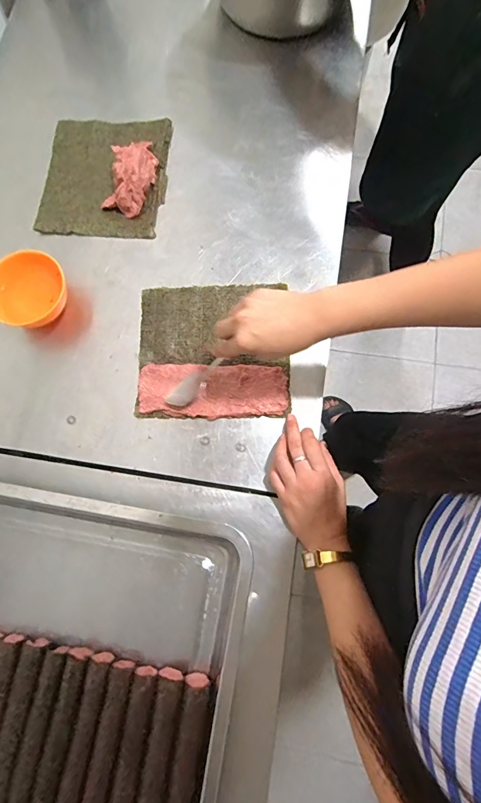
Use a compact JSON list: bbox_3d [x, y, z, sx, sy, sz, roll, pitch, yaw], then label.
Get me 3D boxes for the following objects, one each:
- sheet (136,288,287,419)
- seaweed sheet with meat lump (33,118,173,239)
[{"bbox_3d":[-0.037,-0.068,0.516,0.194,0.021,0.179,0,76,0],"label":"sheet"},{"bbox_3d":[-0.205,-0.342,0.580,0.185,0.035,0.201,3,78,4],"label":"seaweed sheet with meat lump"}]

